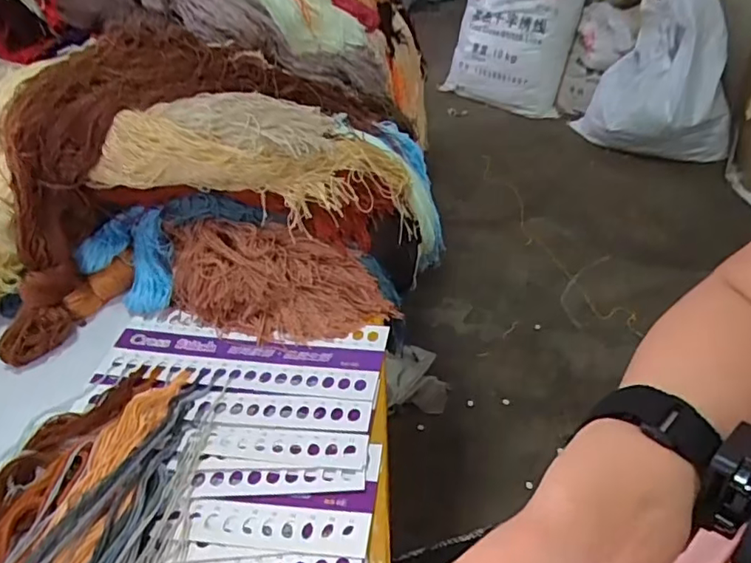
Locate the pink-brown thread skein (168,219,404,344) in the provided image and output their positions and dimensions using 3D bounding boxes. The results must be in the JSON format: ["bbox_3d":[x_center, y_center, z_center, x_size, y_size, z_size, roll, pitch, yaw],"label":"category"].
[{"bbox_3d":[-0.094,0.001,0.512,0.217,0.072,0.082,5,45,8],"label":"pink-brown thread skein"}]

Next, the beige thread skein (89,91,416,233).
[{"bbox_3d":[-0.105,-0.116,0.515,0.272,0.099,0.089,1,41,1],"label":"beige thread skein"}]

